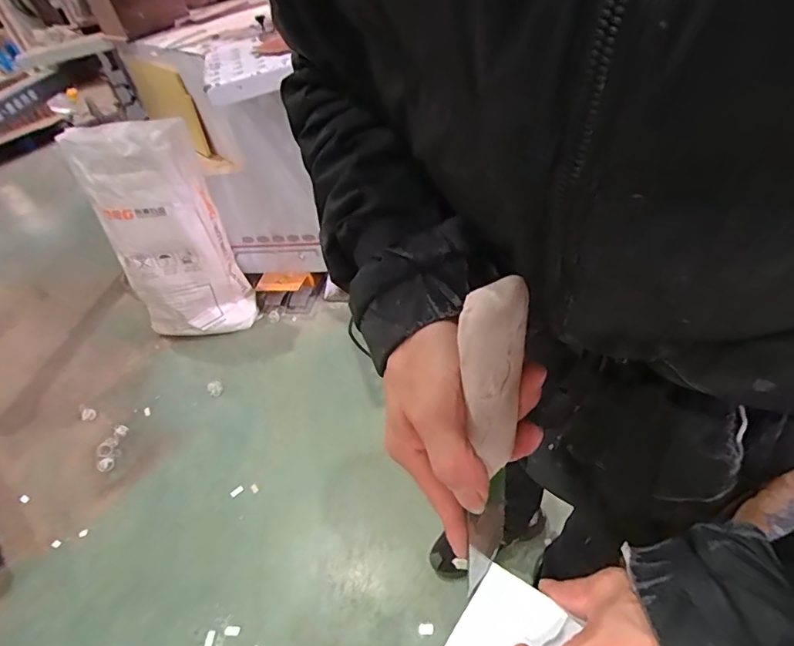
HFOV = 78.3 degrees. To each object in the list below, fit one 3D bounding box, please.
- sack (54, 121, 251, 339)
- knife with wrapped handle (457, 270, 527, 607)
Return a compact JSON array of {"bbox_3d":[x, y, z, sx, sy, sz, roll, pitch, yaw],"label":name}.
[{"bbox_3d":[-0.714,-0.261,1.563,0.363,0.697,0.173,-28,44,-16],"label":"sack"},{"bbox_3d":[0.050,0.060,0.261,0.031,0.172,0.024,0,25,6],"label":"knife with wrapped handle"}]

